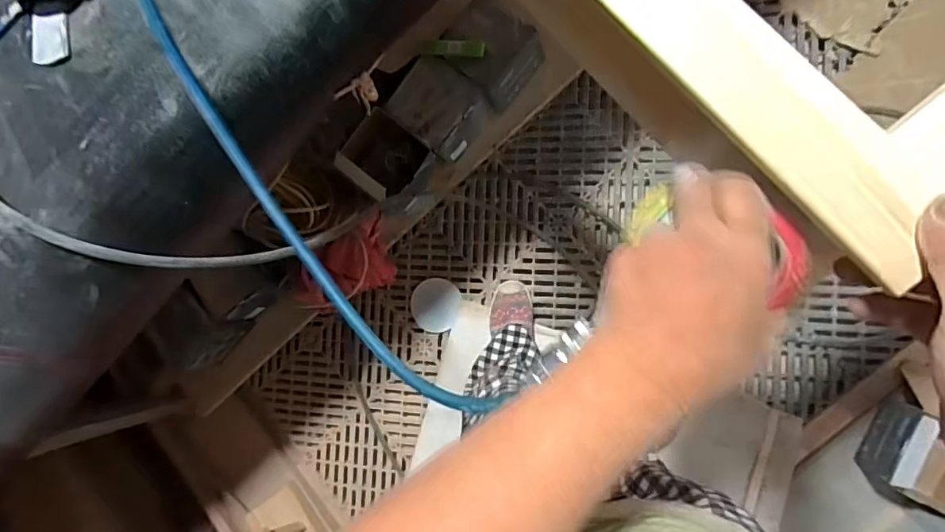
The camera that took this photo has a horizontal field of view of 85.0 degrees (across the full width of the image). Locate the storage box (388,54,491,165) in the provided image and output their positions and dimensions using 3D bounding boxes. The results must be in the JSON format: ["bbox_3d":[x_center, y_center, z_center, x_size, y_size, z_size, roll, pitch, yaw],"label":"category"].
[{"bbox_3d":[-0.058,-0.287,0.930,0.136,0.103,0.135,41,98,12],"label":"storage box"}]

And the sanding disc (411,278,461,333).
[{"bbox_3d":[-0.083,0.087,1.147,0.107,0.006,0.116,0,88,14],"label":"sanding disc"}]

